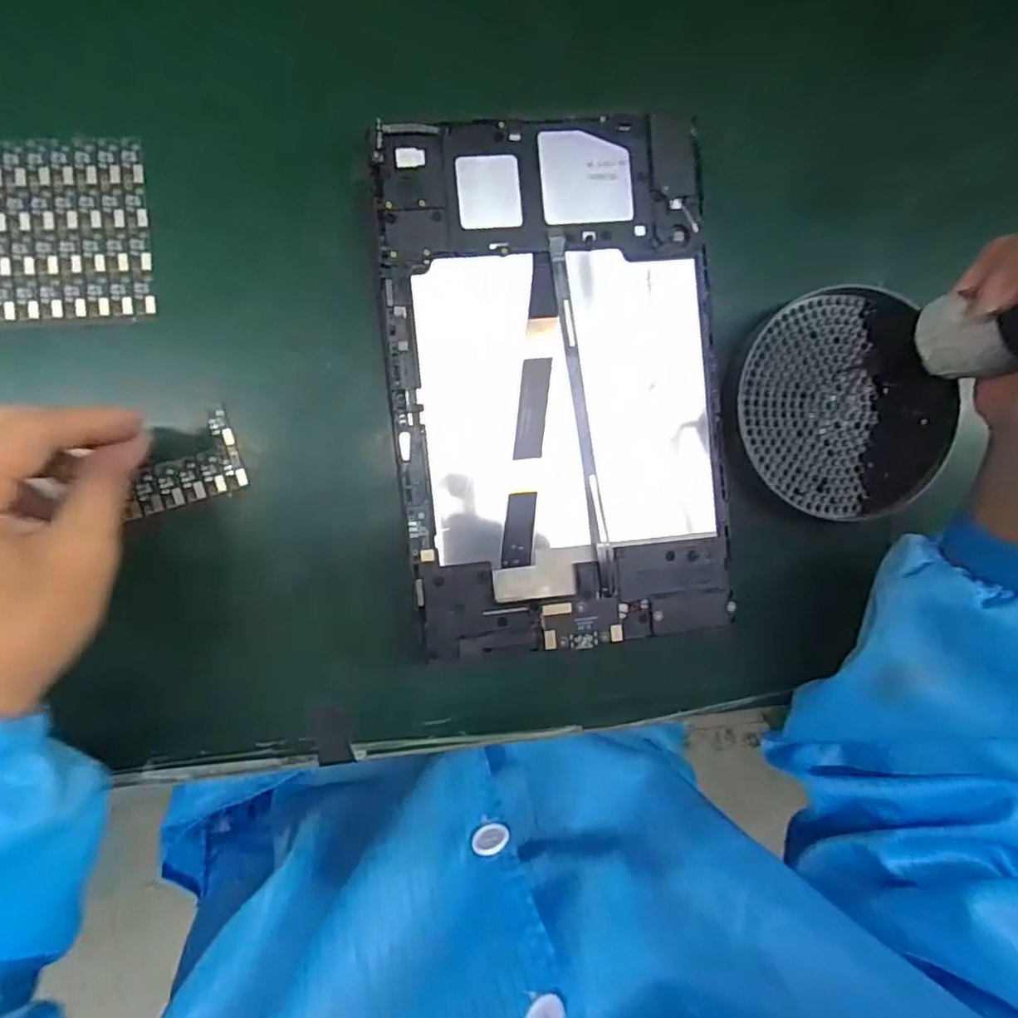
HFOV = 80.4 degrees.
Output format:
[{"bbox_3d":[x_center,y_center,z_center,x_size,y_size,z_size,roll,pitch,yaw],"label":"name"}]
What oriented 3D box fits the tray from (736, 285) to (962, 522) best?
[{"bbox_3d":[0.166,-0.051,0.298,0.099,0.016,0.109,-26,92,-5],"label":"tray"}]

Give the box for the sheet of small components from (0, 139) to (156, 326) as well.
[{"bbox_3d":[-0.215,-0.126,0.273,0.096,0.004,0.082,-3,92,-6],"label":"sheet of small components"}]

